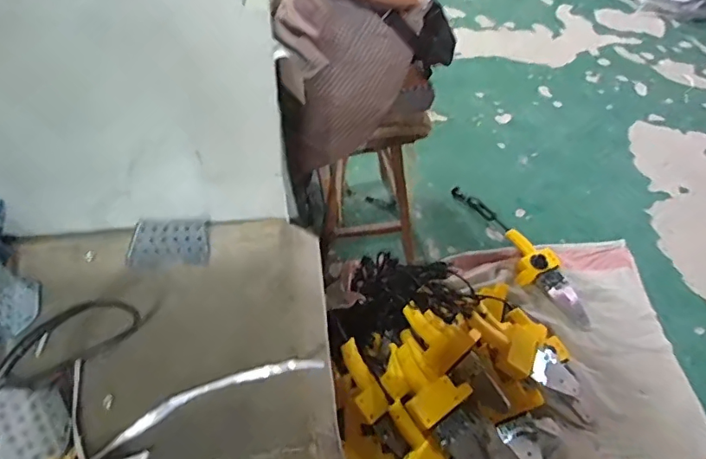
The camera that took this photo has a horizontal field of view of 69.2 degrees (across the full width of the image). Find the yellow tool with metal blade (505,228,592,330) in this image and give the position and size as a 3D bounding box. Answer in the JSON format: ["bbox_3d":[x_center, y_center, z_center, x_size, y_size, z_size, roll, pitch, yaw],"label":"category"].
[{"bbox_3d":[0.574,0.132,1.503,0.183,0.047,0.352,-26,69,-22],"label":"yellow tool with metal blade"}]

